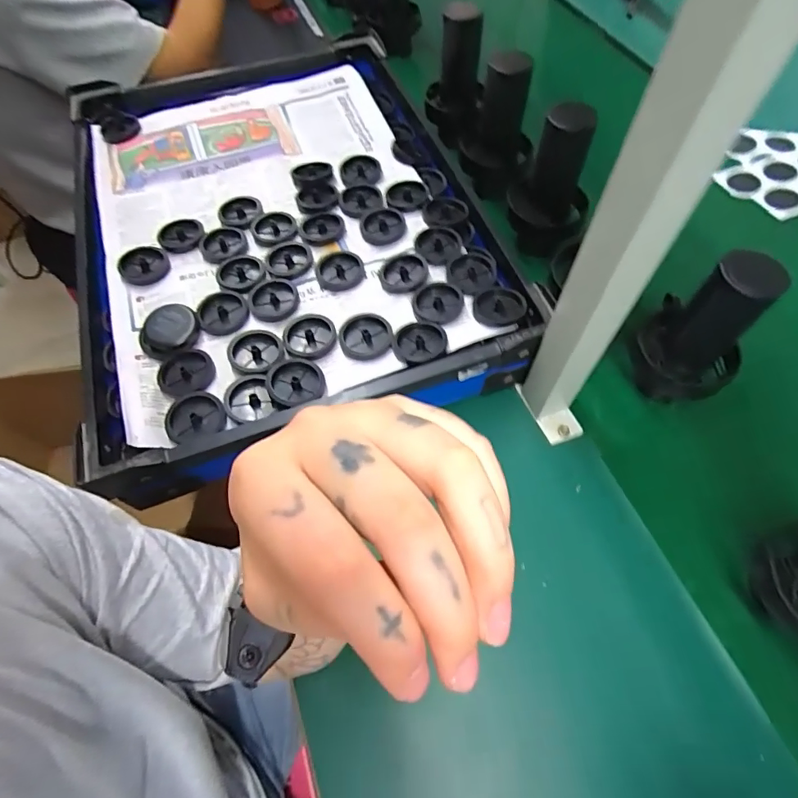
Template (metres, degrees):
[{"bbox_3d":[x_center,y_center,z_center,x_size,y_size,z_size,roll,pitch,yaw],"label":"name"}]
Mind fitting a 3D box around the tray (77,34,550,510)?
[{"bbox_3d":[-0.145,-0.230,0.580,0.451,0.060,0.612,-16,63,-8],"label":"tray"}]

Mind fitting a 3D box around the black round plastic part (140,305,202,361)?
[{"bbox_3d":[-0.234,-0.067,0.482,0.058,0.018,0.054,0,62,1],"label":"black round plastic part"}]

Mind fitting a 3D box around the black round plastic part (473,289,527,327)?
[{"bbox_3d":[0.104,-0.094,0.487,0.051,0.010,0.051,0,62,1],"label":"black round plastic part"}]

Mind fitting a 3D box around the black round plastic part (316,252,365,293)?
[{"bbox_3d":[-0.066,-0.144,0.534,0.052,0.008,0.051,0,62,1],"label":"black round plastic part"}]

